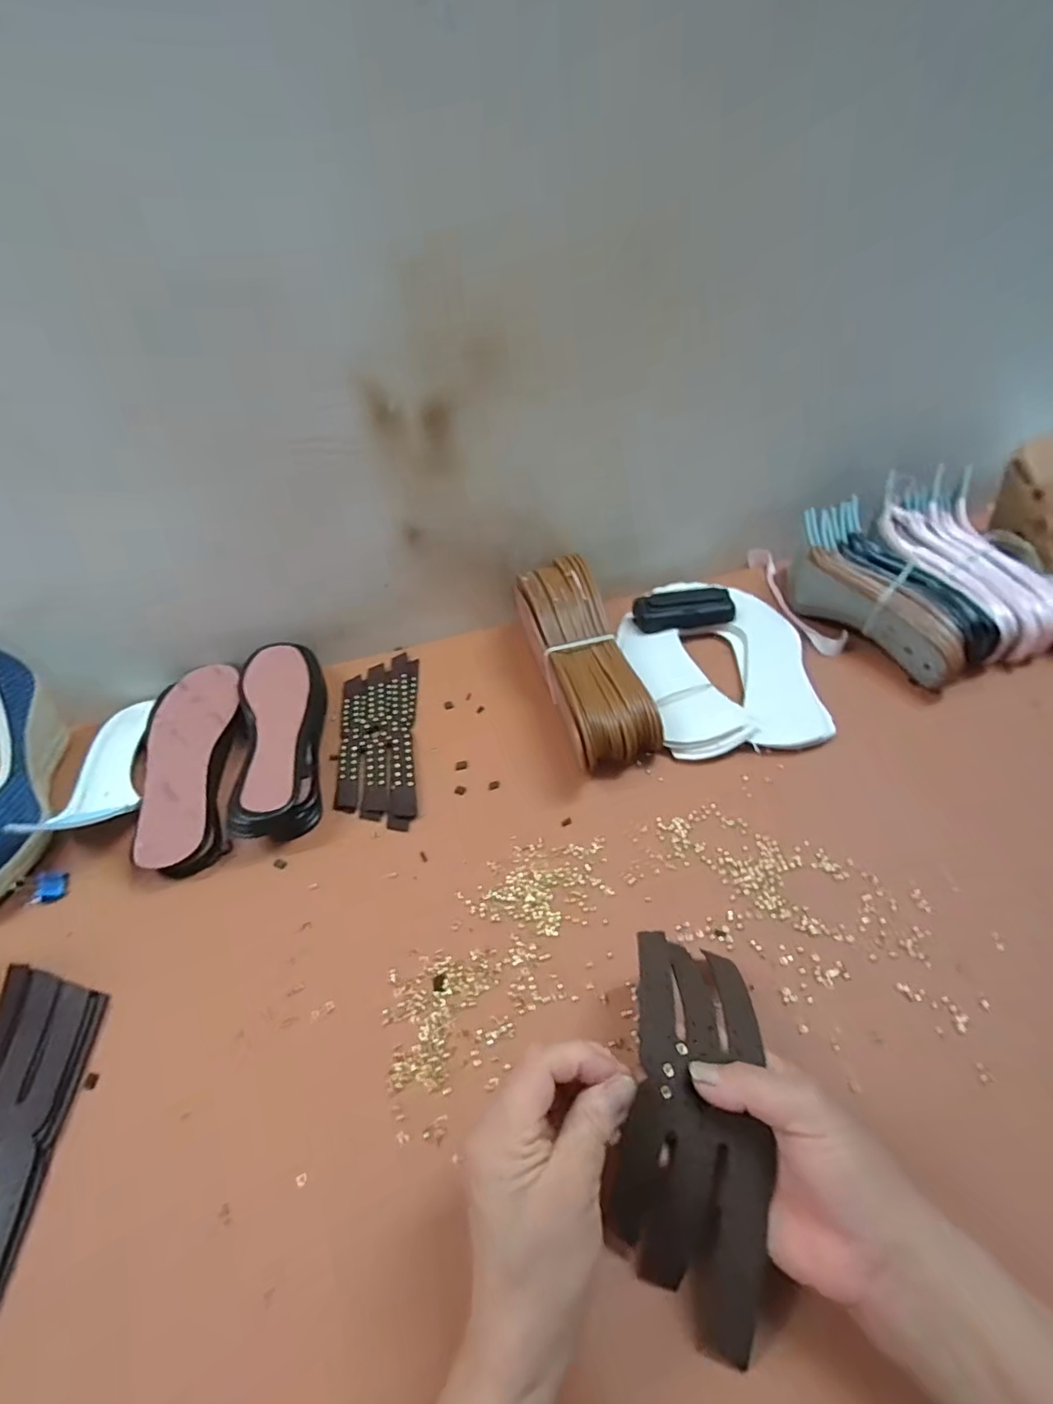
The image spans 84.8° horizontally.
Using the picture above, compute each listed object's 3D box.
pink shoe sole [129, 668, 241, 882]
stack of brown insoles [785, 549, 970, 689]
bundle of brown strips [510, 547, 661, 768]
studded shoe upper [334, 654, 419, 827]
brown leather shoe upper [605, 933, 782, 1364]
[{"bbox_3d":[-0.323,0.054,0.547,0.098,0.028,0.240,-15,44,-8],"label":"pink shoe sole"},{"bbox_3d":[0.351,-0.095,0.584,0.051,0.060,0.196,-23,46,-15],"label":"stack of brown insoles"},{"bbox_3d":[0.051,-0.040,0.569,0.084,0.082,0.229,-14,44,-7],"label":"bundle of brown strips"},{"bbox_3d":[-0.148,0.031,0.572,0.076,0.006,0.220,-9,44,-1],"label":"studded shoe upper"},{"bbox_3d":[0.084,0.216,0.299,0.075,0.049,0.173,2,62,7],"label":"brown leather shoe upper"}]

